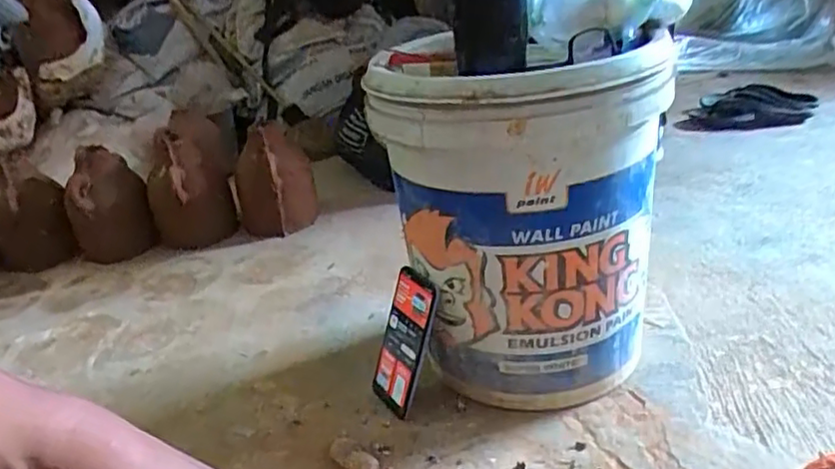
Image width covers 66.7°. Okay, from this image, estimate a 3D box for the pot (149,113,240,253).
[{"bbox_3d":[-0.444,-0.114,1.222,0.164,0.236,0.181,-16,27,-17],"label":"pot"}]

